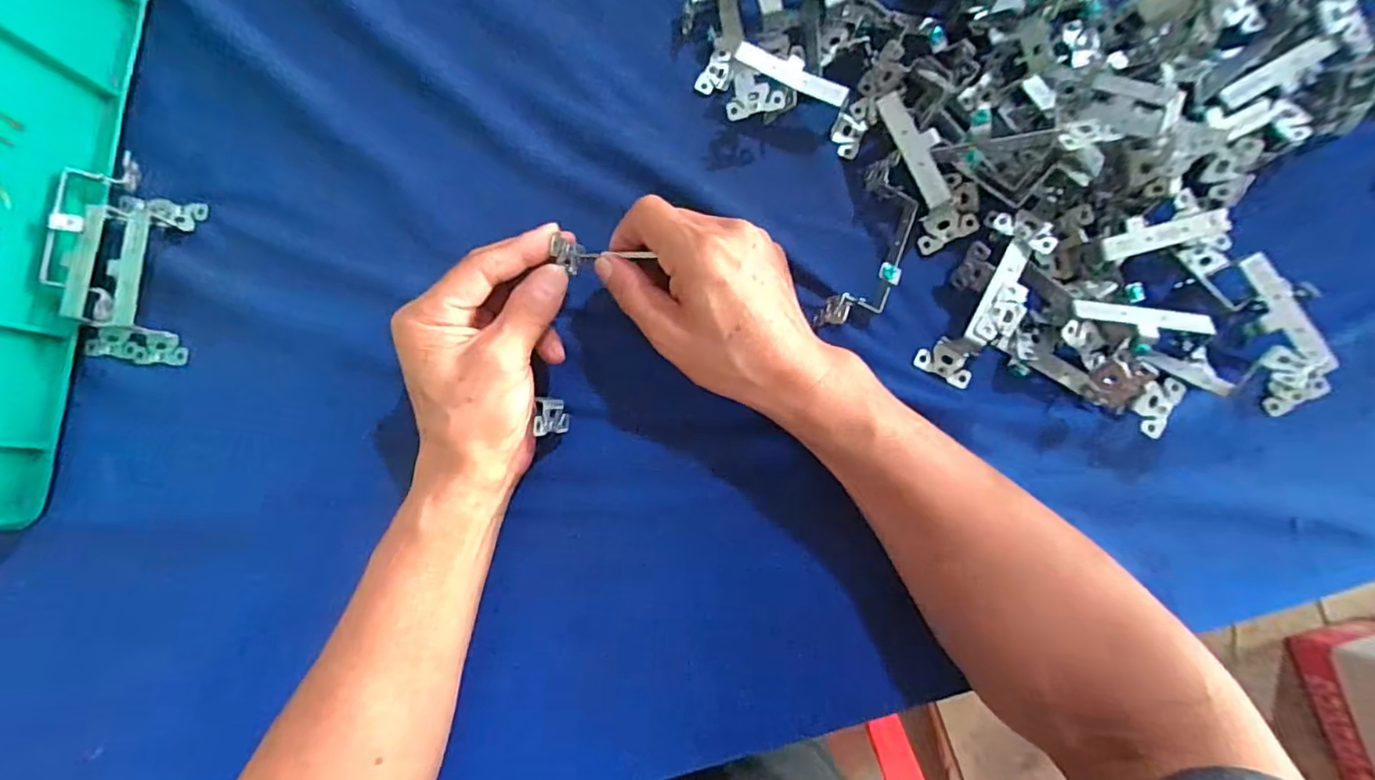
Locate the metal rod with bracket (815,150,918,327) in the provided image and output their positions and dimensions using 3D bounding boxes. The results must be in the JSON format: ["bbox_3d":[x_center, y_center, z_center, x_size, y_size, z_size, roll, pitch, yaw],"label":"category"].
[{"bbox_3d":[0.109,-0.083,0.340,0.035,0.024,0.105,19,84,4],"label":"metal rod with bracket"}]

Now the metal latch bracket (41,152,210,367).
[{"bbox_3d":[-0.347,-0.081,0.359,0.064,0.033,0.120,4,83,2],"label":"metal latch bracket"}]

